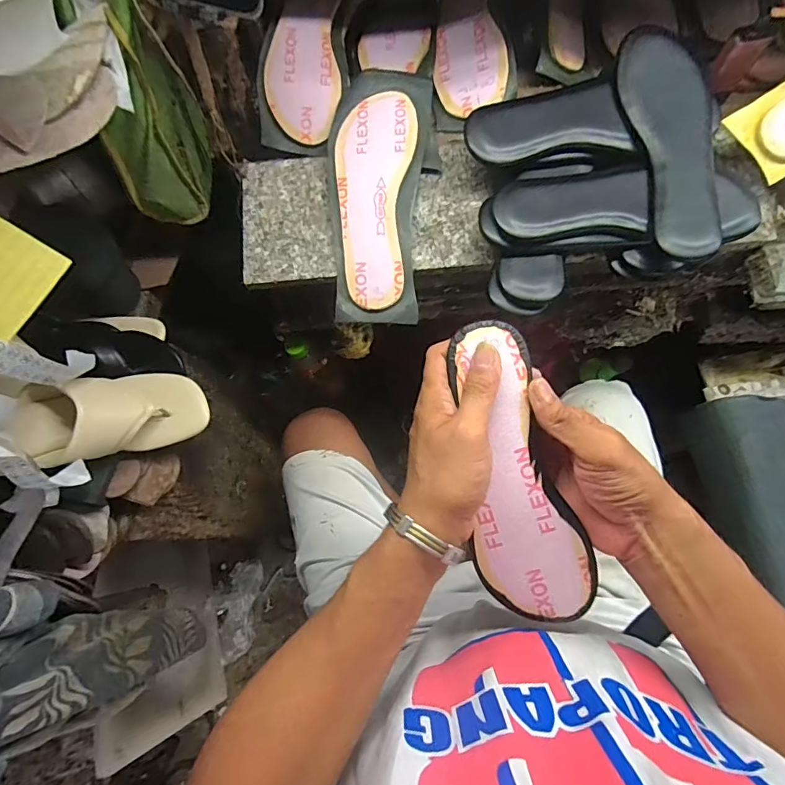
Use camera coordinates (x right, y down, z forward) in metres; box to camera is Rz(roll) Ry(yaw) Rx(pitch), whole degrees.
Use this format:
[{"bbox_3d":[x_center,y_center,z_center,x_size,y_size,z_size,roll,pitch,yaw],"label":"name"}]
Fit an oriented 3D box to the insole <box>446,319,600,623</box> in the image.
[{"bbox_3d":[0.093,0.066,0.361,0.082,0.019,0.236,-15,95,-4],"label":"insole"}]

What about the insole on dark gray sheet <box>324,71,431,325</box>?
[{"bbox_3d":[-0.020,-0.221,0.521,0.107,0.024,0.290,3,84,1],"label":"insole on dark gray sheet"}]

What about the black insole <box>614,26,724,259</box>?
[{"bbox_3d":[0.278,-0.248,0.463,0.082,0.036,0.241,-8,74,-2],"label":"black insole"}]

